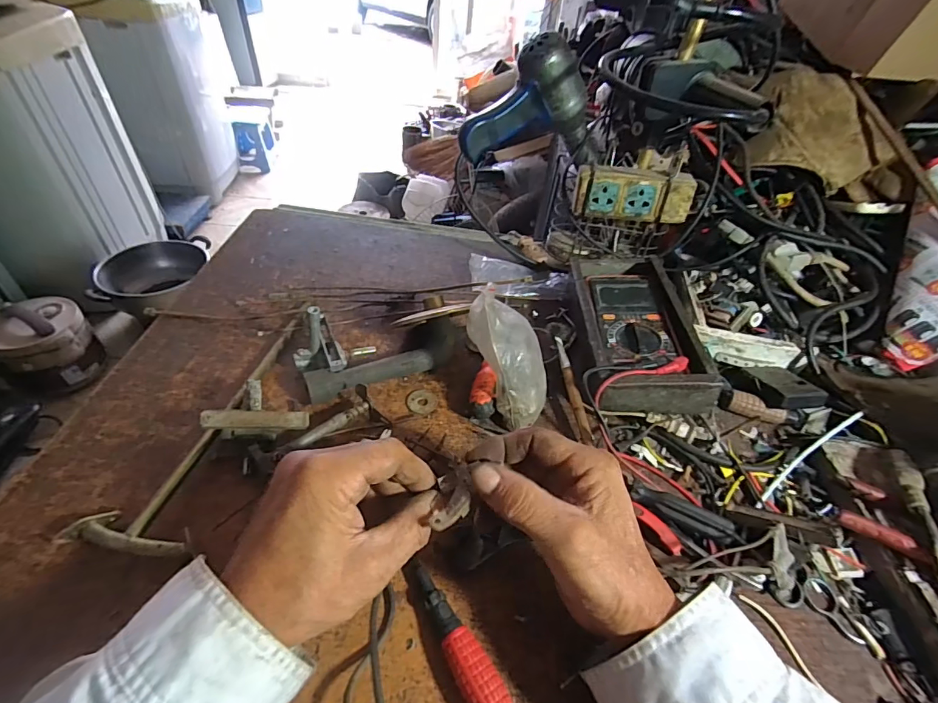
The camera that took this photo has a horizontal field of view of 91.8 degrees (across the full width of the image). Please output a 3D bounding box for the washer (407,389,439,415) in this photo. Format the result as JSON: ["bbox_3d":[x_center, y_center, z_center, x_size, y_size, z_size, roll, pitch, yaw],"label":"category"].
[{"bbox_3d":[-0.044,0.047,0.431,0.028,0.004,0.030,4,43,-3],"label":"washer"}]

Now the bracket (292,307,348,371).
[{"bbox_3d":[-0.133,-0.006,0.401,0.043,0.055,0.034,-13,47,-19],"label":"bracket"}]

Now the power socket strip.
[{"bbox_3d":[0.195,-0.187,0.542,0.132,0.056,0.026,9,43,2],"label":"power socket strip"}]

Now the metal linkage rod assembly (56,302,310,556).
[{"bbox_3d":[-0.208,0.036,0.391,0.079,0.018,0.276,9,43,2],"label":"metal linkage rod assembly"}]

